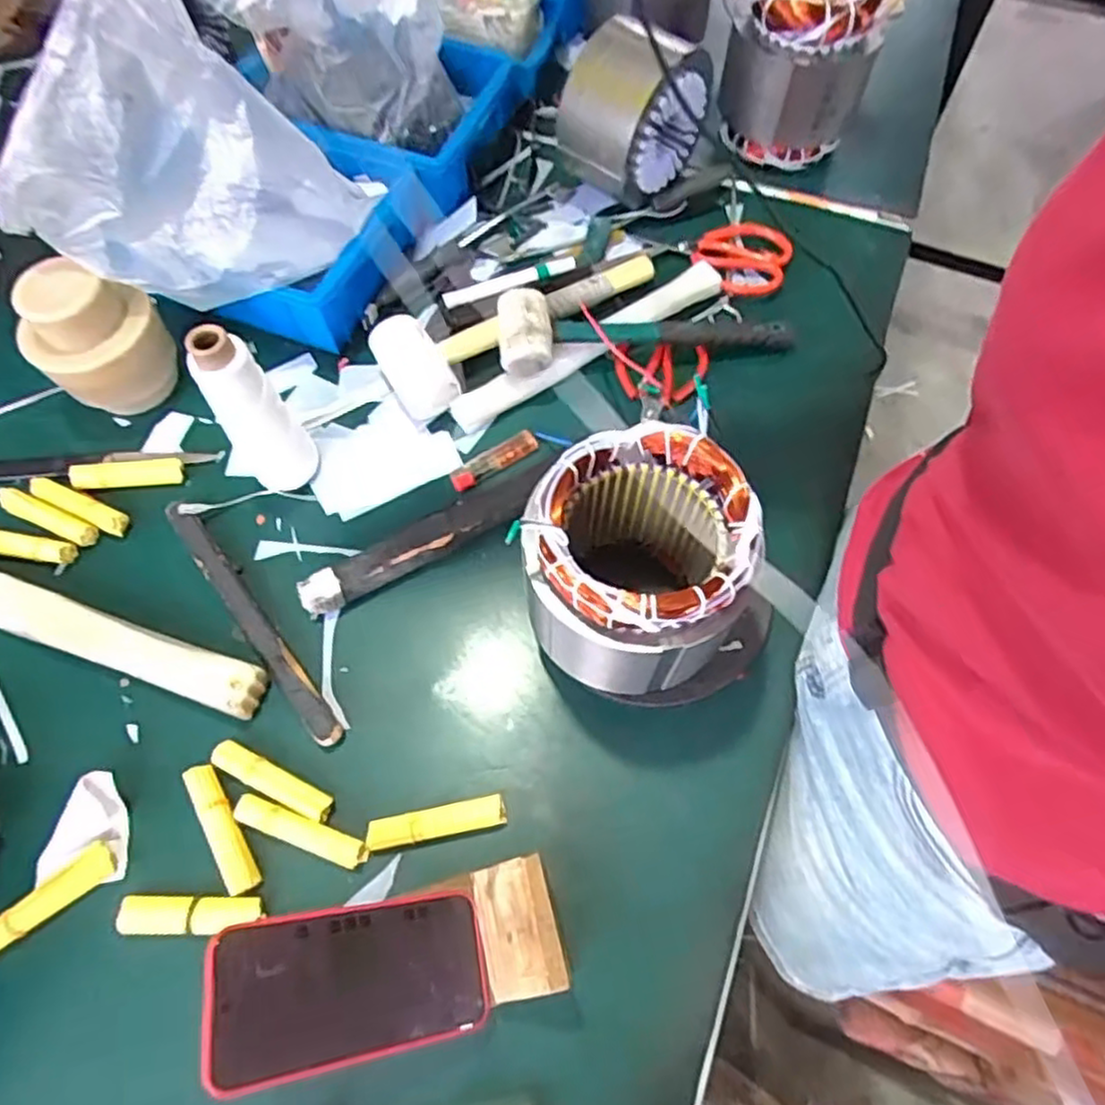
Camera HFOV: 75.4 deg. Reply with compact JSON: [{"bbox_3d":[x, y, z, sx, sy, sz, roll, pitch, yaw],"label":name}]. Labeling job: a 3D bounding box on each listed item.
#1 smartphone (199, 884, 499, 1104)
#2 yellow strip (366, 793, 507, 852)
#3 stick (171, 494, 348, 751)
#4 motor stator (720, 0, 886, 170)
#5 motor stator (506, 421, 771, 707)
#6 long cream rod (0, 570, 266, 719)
[{"bbox_3d":[-0.118,0.257,0.429,0.162,0.009,0.081,5,57,-30],"label":"smartphone"},{"bbox_3d":[-0.085,0.198,0.524,0.099,0.009,0.022,-10,66,-6],"label":"yellow strip"},{"bbox_3d":[-0.251,0.052,0.590,0.021,0.014,0.257,-37,71,-16],"label":"stick"},{"bbox_3d":[0.259,-0.525,0.770,0.141,0.164,0.136,5,65,4],"label":"motor stator"},{"bbox_3d":[0.058,0.018,0.521,0.144,0.178,0.147,-2,66,-2],"label":"motor stator"},{"bbox_3d":[-0.389,0.059,0.579,0.335,0.019,0.041,18,67,7],"label":"long cream rod"}]

